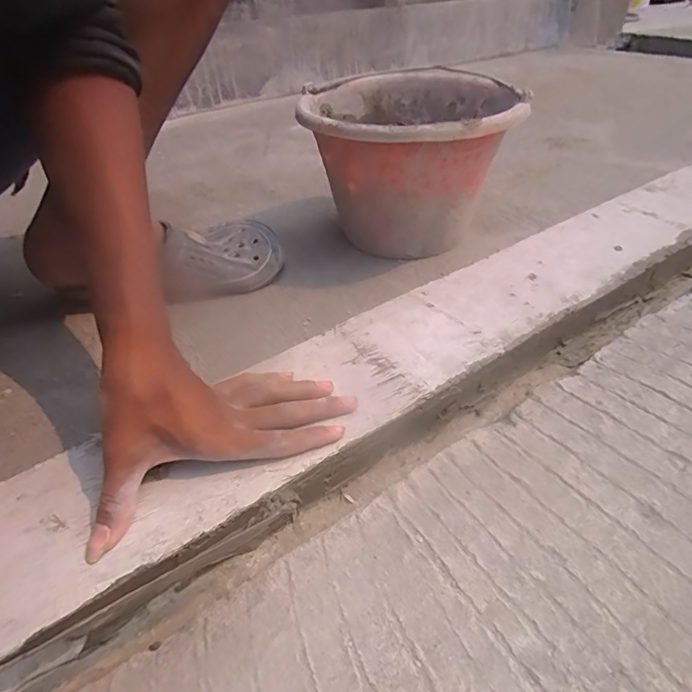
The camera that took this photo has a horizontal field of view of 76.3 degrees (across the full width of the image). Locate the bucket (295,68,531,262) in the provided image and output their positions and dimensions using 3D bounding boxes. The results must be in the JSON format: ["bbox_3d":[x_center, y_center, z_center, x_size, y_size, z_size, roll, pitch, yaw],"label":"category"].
[{"bbox_3d":[0.072,-0.213,0.534,0.231,0.162,0.234,4,42,8],"label":"bucket"}]

